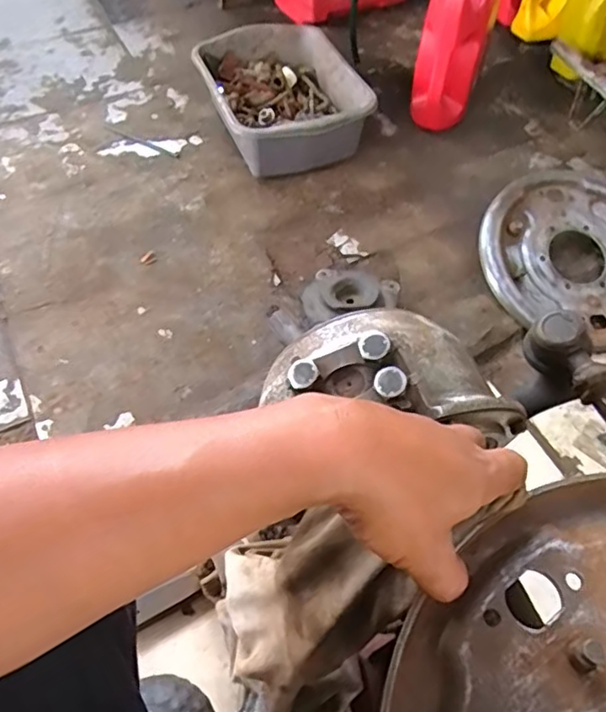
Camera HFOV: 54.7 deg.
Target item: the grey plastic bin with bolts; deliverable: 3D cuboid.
[{"bbox_3d":[-0.045,-0.469,1.085,0.248,0.128,0.304,-20,58,-12],"label":"grey plastic bin with bolts"}]

